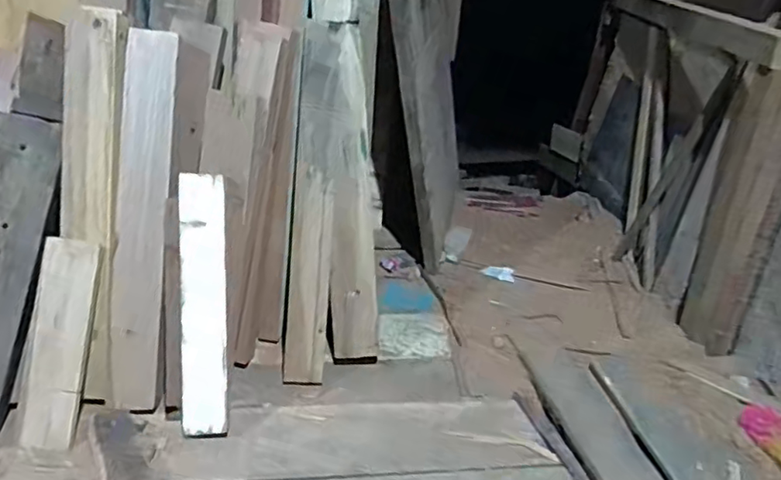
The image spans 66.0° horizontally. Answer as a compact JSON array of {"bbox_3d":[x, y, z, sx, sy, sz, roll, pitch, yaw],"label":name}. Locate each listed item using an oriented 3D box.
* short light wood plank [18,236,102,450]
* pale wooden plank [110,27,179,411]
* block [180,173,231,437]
[{"bbox_3d":[-0.610,0.190,1.116,0.094,0.374,0.031,6,-5,-2],"label":"short light wood plank"},{"bbox_3d":[-0.488,-0.035,1.184,0.101,0.729,0.021,4,2,-5],"label":"pale wooden plank"},{"bbox_3d":[-0.352,0.124,1.138,0.084,0.488,0.025,-1,2,-14],"label":"block"}]

